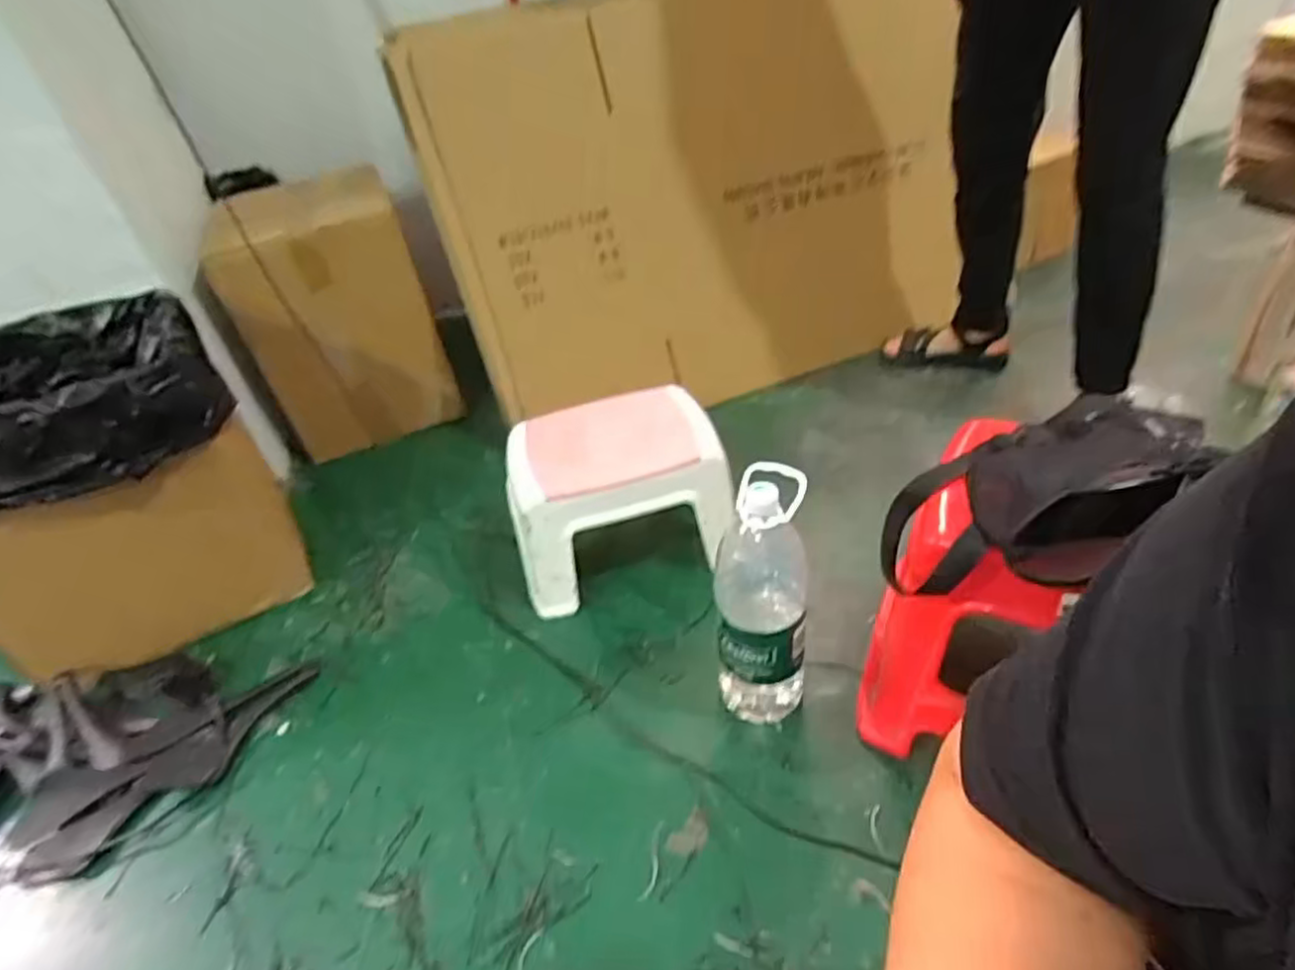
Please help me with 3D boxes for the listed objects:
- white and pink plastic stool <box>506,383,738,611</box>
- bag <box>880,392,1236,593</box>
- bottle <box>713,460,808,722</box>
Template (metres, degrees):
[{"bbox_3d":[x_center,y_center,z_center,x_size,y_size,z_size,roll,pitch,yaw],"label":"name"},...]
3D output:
[{"bbox_3d":[-0.048,0.015,1.039,0.298,0.230,0.199,-14,40,-8],"label":"white and pink plastic stool"},{"bbox_3d":[0.358,0.003,0.642,0.285,0.109,0.164,-25,43,-20],"label":"bag"},{"bbox_3d":[0.130,0.132,0.792,0.093,0.316,0.114,3,41,13],"label":"bottle"}]

